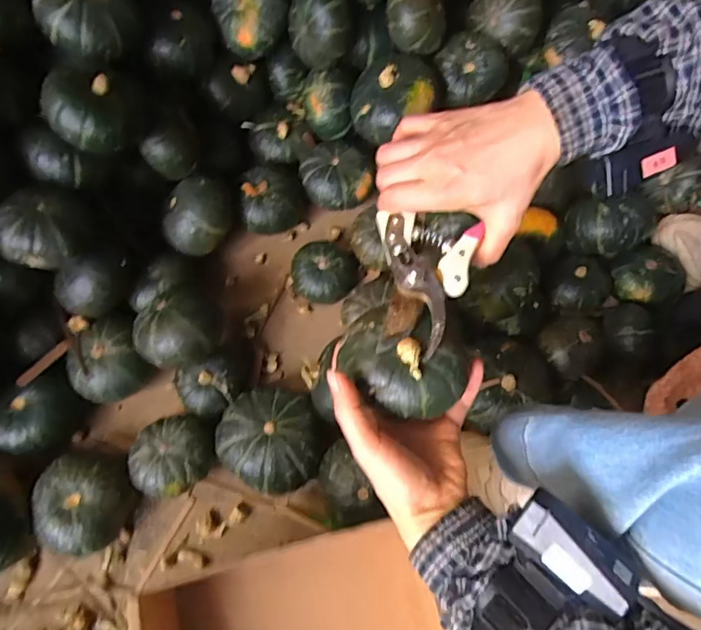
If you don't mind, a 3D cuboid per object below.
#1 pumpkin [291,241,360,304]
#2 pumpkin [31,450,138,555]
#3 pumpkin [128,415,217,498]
[{"bbox_3d":[-0.028,-0.049,0.584,0.076,0.044,0.070,-7,71,-4],"label":"pumpkin"},{"bbox_3d":[-0.256,0.180,0.499,0.088,0.054,0.090,1,70,-2],"label":"pumpkin"},{"bbox_3d":[-0.176,0.142,0.515,0.079,0.050,0.075,-8,71,-4],"label":"pumpkin"}]

